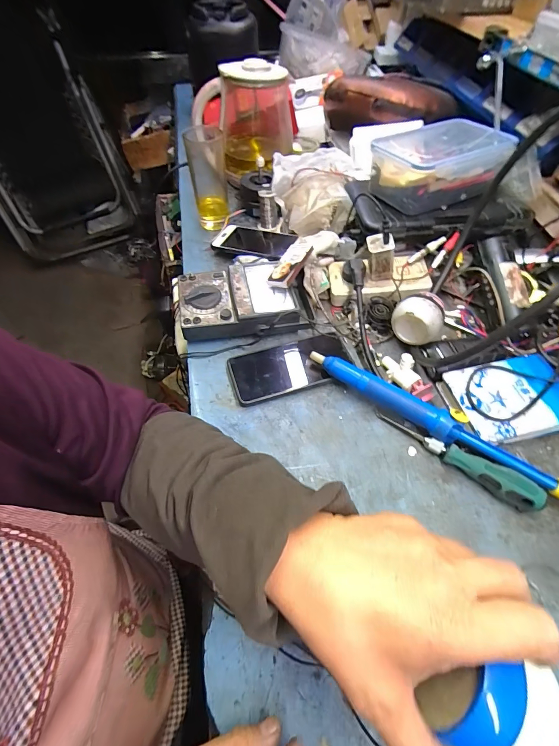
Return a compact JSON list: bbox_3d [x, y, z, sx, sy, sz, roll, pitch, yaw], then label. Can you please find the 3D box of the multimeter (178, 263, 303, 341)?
[{"bbox_3d":[-0.060,-0.104,0.511,0.169,0.049,0.123,-11,55,-9],"label":"multimeter"}]

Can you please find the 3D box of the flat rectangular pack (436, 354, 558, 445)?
[{"bbox_3d":[0.282,0.031,0.428,0.148,0.022,0.099,-10,56,-7],"label":"flat rectangular pack"}]

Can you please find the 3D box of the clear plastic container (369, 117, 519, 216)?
[{"bbox_3d":[0.252,-0.339,0.567,0.200,0.081,0.139,-21,57,-16],"label":"clear plastic container"}]

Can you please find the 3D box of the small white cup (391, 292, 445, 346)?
[{"bbox_3d":[0.185,-0.075,0.464,0.061,0.051,0.050,19,56,12],"label":"small white cup"}]

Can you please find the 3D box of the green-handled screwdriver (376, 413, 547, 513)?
[{"bbox_3d":[0.194,0.094,0.387,0.177,0.032,0.030,28,58,18],"label":"green-handled screwdriver"}]

